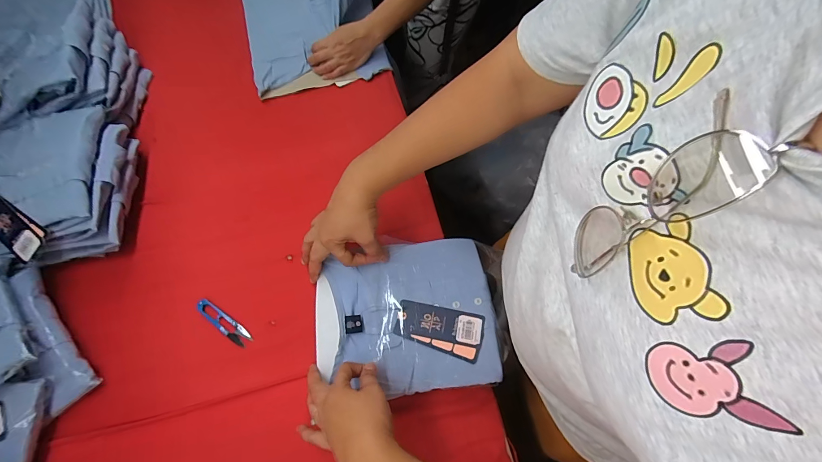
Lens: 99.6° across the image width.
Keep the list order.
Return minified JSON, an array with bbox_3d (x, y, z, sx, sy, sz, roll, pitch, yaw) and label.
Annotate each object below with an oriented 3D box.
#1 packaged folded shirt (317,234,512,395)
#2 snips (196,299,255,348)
[{"bbox_3d":[-0.002,0.120,0.508,0.277,0.048,0.205,-4,68,-2],"label":"packaged folded shirt"},{"bbox_3d":[-0.285,0.138,0.525,0.099,0.007,0.024,32,74,13],"label":"snips"}]

